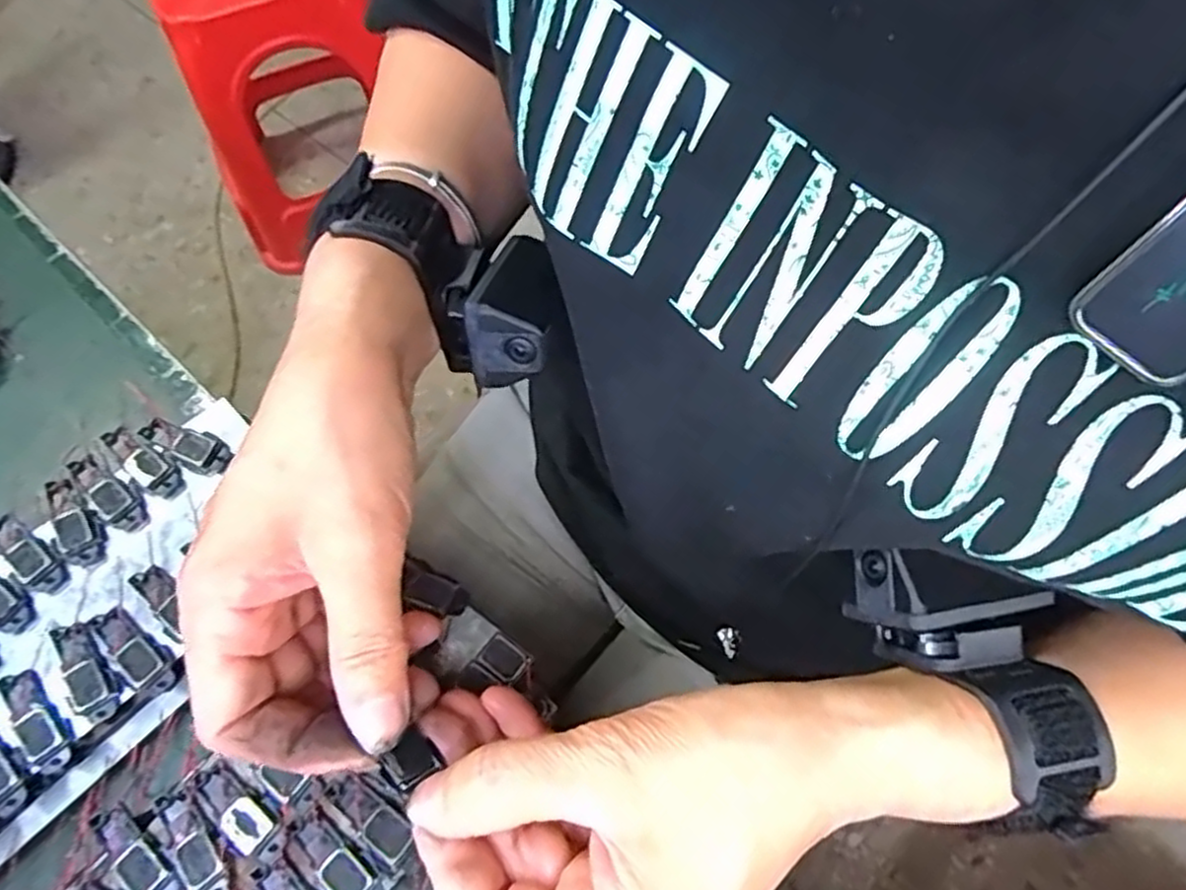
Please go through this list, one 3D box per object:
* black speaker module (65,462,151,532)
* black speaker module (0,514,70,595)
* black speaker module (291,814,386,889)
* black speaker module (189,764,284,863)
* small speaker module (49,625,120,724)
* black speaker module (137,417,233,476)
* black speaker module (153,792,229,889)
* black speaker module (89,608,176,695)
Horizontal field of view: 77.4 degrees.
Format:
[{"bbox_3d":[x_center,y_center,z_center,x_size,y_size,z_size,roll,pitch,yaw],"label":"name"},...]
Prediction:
[{"bbox_3d":[-0.197,0.020,0.300,0.041,0.004,0.014,40,65,10],"label":"black speaker module"},{"bbox_3d":[-0.223,0.044,0.288,0.044,0.006,0.016,30,70,16],"label":"black speaker module"},{"bbox_3d":[-0.084,0.138,0.241,0.037,0.004,0.014,32,70,17],"label":"black speaker module"},{"bbox_3d":[-0.121,0.124,0.249,0.041,0.004,0.014,33,71,17],"label":"black speaker module"},{"bbox_3d":[-0.189,0.084,0.274,0.018,0.008,0.038,-36,68,-13],"label":"small speaker module"},{"bbox_3d":[-0.171,-0.001,0.309,0.038,0.004,0.016,24,68,14],"label":"black speaker module"},{"bbox_3d":[-0.134,0.133,0.246,0.013,0.004,0.040,-38,64,-15],"label":"black speaker module"},{"bbox_3d":[-0.174,0.078,0.279,0.037,0.009,0.016,32,71,17],"label":"black speaker module"}]

